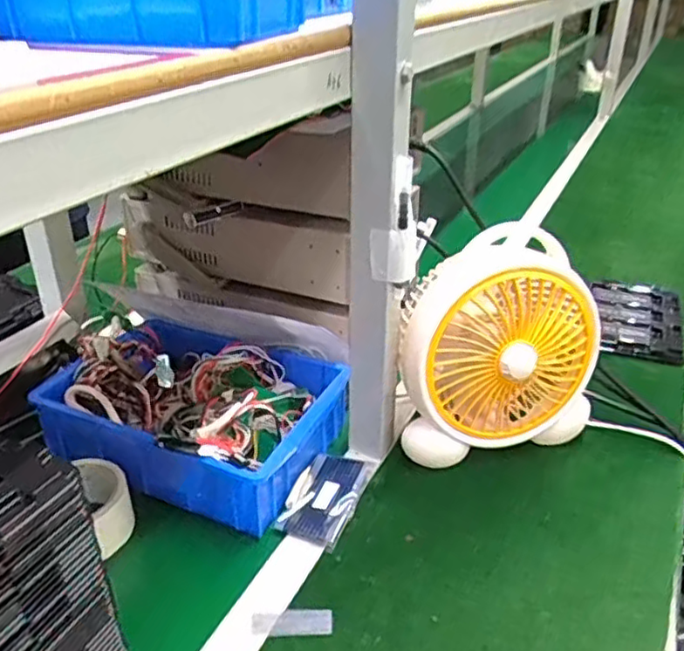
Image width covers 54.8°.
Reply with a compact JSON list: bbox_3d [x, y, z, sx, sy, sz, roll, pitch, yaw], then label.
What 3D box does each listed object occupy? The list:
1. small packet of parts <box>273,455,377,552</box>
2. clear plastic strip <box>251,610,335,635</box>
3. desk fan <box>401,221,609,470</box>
[{"bbox_3d":[-0.016,0.171,0.669,0.066,0.011,0.115,11,31,17],"label":"small packet of parts"},{"bbox_3d":[-0.042,0.247,0.549,0.067,0.004,0.022,-1,36,4],"label":"clear plastic strip"},{"bbox_3d":[0.167,0.025,0.701,0.210,0.227,0.099,-7,30,-14],"label":"desk fan"}]

